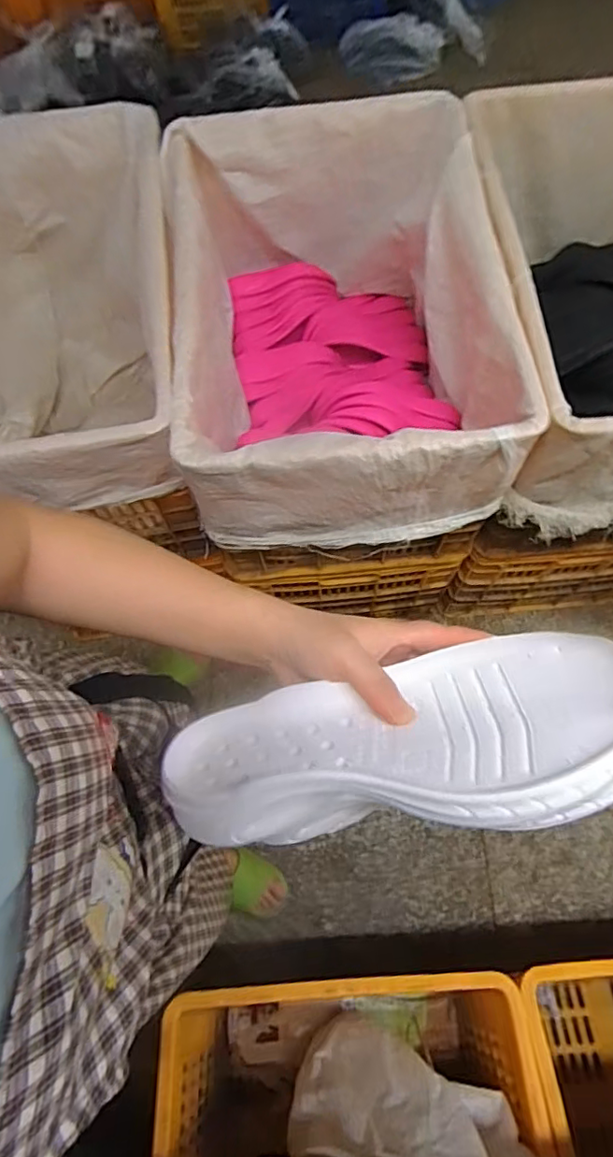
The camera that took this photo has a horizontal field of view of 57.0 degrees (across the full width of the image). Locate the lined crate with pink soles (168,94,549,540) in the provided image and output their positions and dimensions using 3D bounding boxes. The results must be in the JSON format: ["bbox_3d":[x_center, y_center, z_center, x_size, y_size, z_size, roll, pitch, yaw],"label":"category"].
[{"bbox_3d":[0.043,-0.393,0.948,0.459,0.334,0.680,-6,69,1],"label":"lined crate with pink soles"}]

